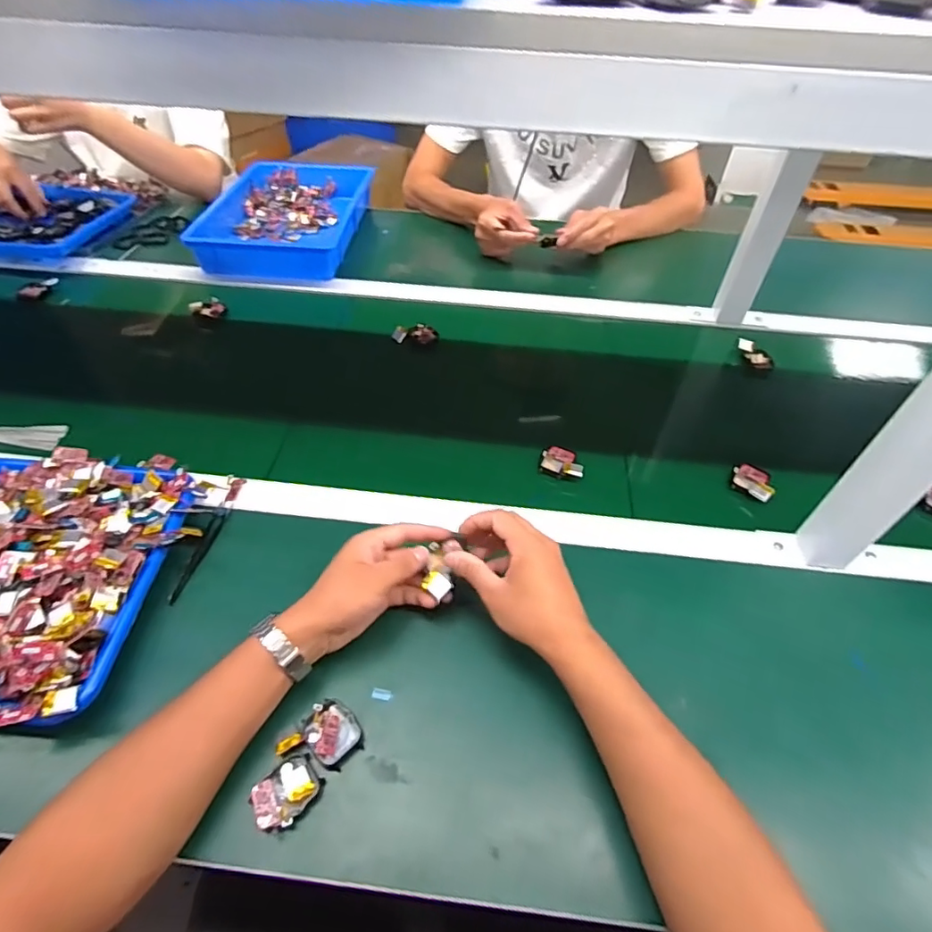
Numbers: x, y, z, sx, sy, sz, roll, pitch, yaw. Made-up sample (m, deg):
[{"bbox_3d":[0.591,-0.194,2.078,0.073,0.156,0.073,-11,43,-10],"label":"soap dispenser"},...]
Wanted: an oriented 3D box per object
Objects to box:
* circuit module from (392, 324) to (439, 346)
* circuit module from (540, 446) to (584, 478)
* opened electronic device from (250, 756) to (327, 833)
[{"bbox_3d":[-0.075,-0.196,0.801,0.066,0.018,0.027,2,48,0],"label":"circuit module"},{"bbox_3d":[0.114,-0.007,0.632,0.048,0.012,0.049,12,49,9],"label":"circuit module"},{"bbox_3d":[-0.134,0.245,0.402,0.037,0.012,0.048,34,56,25],"label":"opened electronic device"}]

